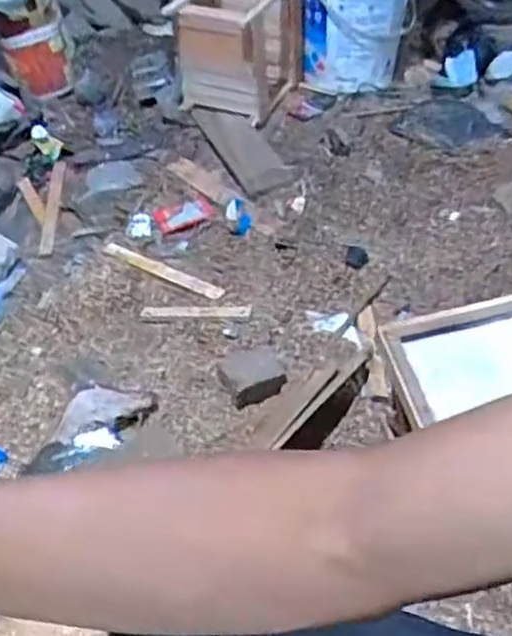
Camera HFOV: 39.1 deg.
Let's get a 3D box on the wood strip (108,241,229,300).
[{"bbox_3d":[-0.200,-0.104,1.519,0.320,0.009,0.038,24,51,27],"label":"wood strip"}]

